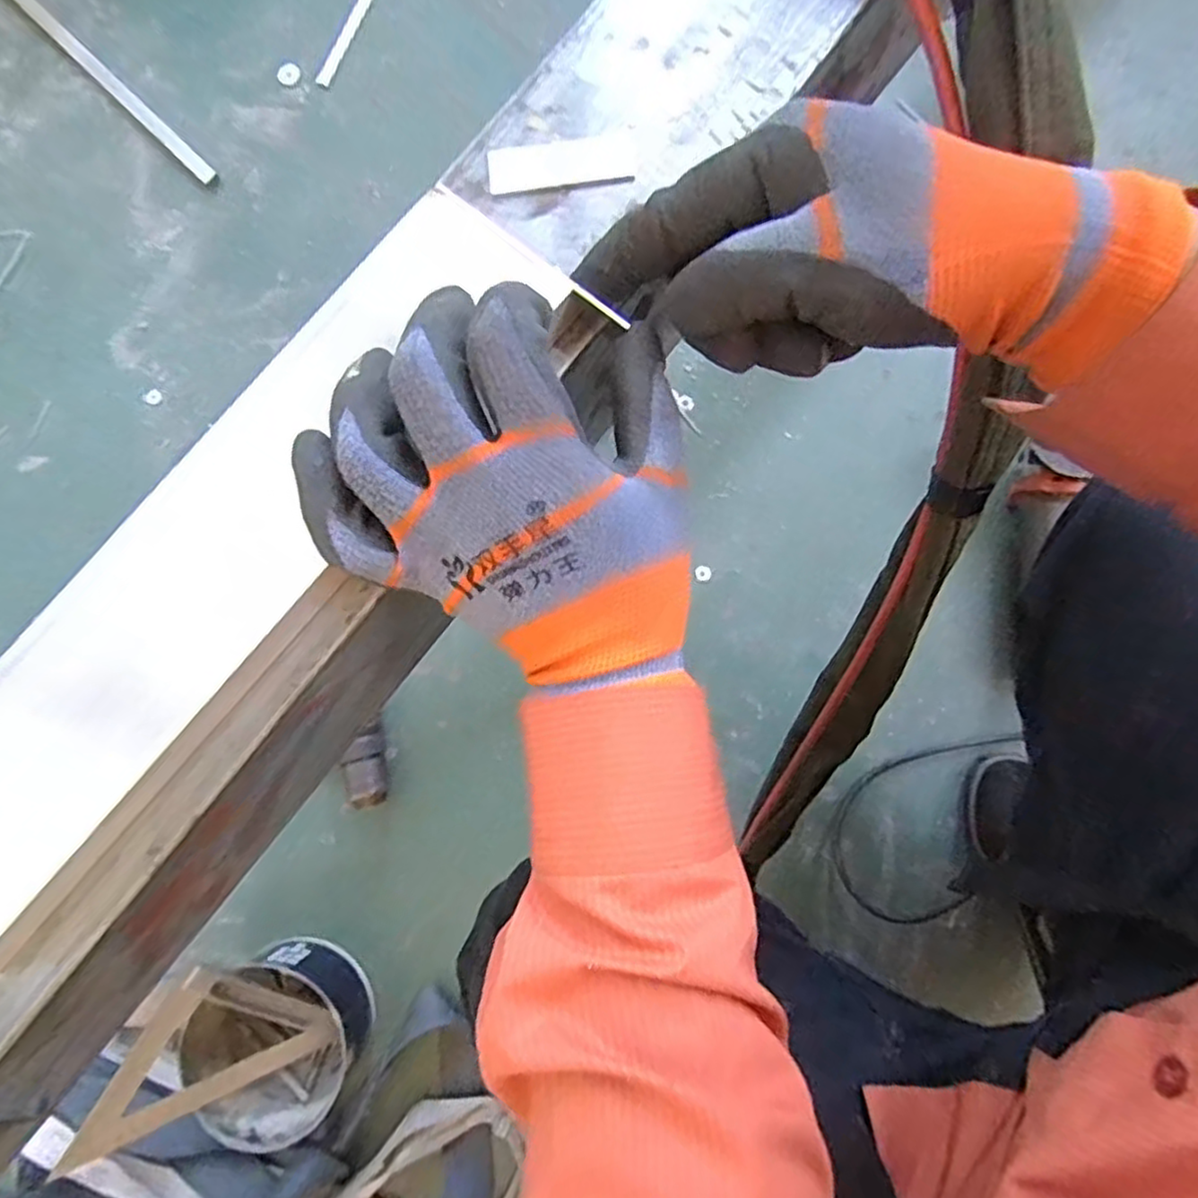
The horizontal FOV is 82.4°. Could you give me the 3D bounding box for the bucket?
[{"bbox_3d":[-0.320,0.434,0.686,0.153,0.106,0.163,-1,81,3],"label":"bucket"}]

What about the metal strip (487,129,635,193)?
[{"bbox_3d":[-0.016,-0.183,0.288,0.061,0.006,0.019,-10,81,2],"label":"metal strip"}]

